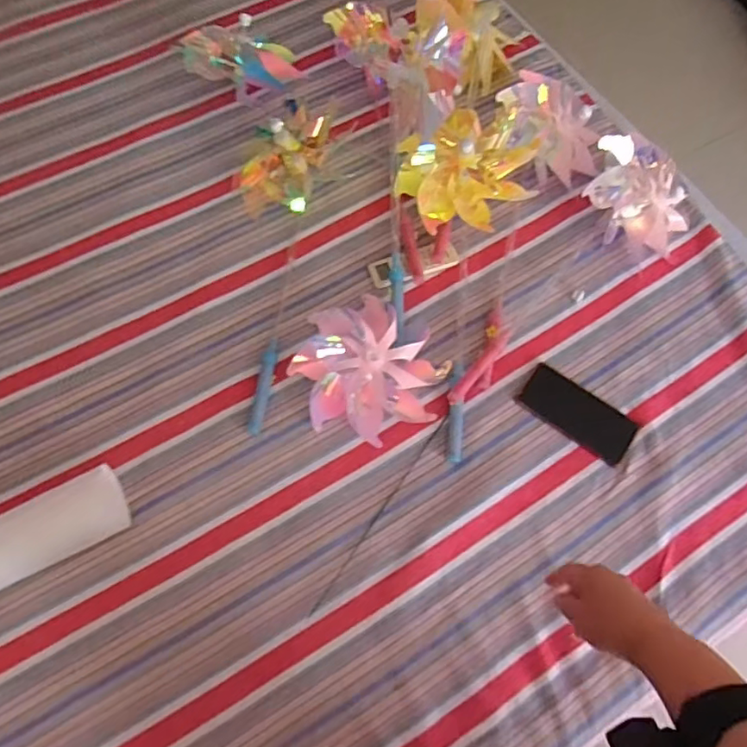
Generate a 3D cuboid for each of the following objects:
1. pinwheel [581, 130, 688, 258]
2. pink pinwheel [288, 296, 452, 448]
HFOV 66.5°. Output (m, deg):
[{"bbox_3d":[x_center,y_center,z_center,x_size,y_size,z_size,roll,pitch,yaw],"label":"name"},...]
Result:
[{"bbox_3d":[0.404,-0.269,0.876,0.153,0.111,0.157,-1,70,-5],"label":"pinwheel"},{"bbox_3d":[-0.006,-0.012,0.797,0.198,0.043,0.197,1,69,-2],"label":"pink pinwheel"}]

